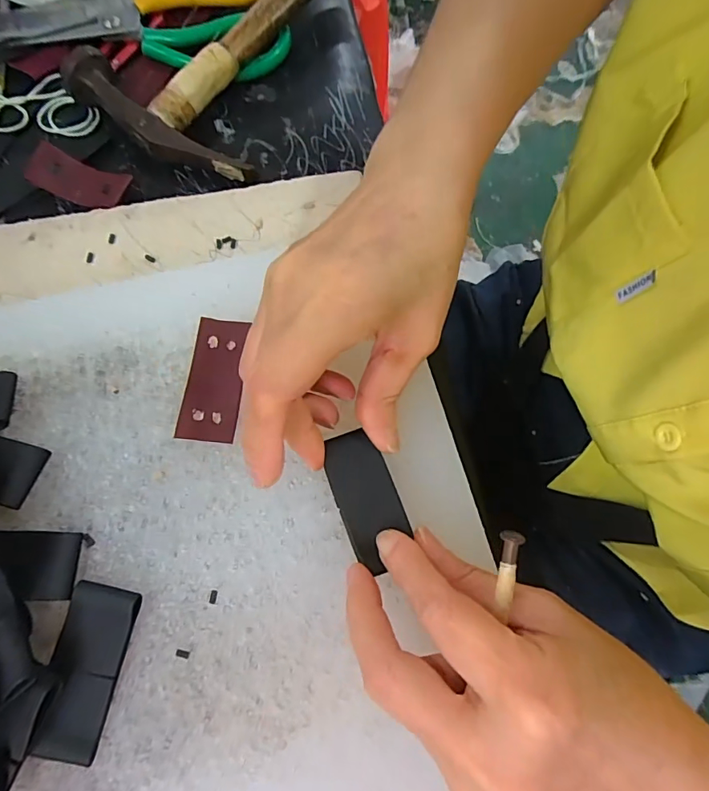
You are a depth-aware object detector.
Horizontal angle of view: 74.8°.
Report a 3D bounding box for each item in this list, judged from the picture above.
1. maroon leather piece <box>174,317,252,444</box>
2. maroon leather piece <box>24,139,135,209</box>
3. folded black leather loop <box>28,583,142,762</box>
[{"bbox_3d":[-0.067,-0.008,0.221,0.026,0.004,0.059,5,74,0],"label":"maroon leather piece"},{"bbox_3d":[-0.172,-0.134,0.290,0.054,0.005,0.026,18,106,-12],"label":"maroon leather piece"},{"bbox_3d":[-0.107,0.109,0.184,0.027,0.008,0.061,12,74,2],"label":"folded black leather loop"}]

